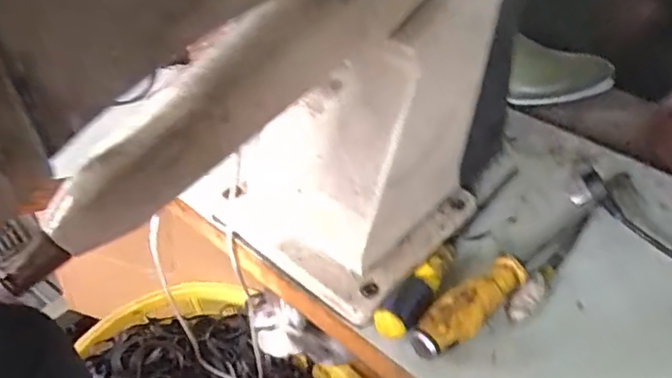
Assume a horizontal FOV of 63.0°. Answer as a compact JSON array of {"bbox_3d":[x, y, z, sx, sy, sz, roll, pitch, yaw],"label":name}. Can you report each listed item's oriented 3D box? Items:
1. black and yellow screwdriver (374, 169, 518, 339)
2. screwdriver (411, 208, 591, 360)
[{"bbox_3d":[0.112,0.041,0.485,0.030,0.021,0.242,27,50,27],"label":"black and yellow screwdriver"},{"bbox_3d":[0.145,0.068,0.451,0.221,0.030,0.031,-31,50,-28],"label":"screwdriver"}]

